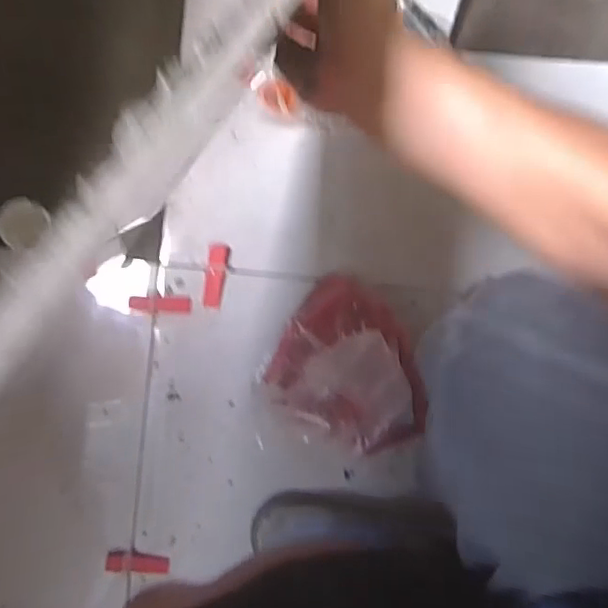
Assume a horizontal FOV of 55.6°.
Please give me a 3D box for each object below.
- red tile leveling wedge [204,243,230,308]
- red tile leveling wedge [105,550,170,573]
[{"bbox_3d":[-0.103,-0.034,0.675,0.022,0.018,0.074,11,104,-1],"label":"red tile leveling wedge"},{"bbox_3d":[-0.195,0.304,0.675,0.071,0.014,0.024,10,91,-1],"label":"red tile leveling wedge"}]

